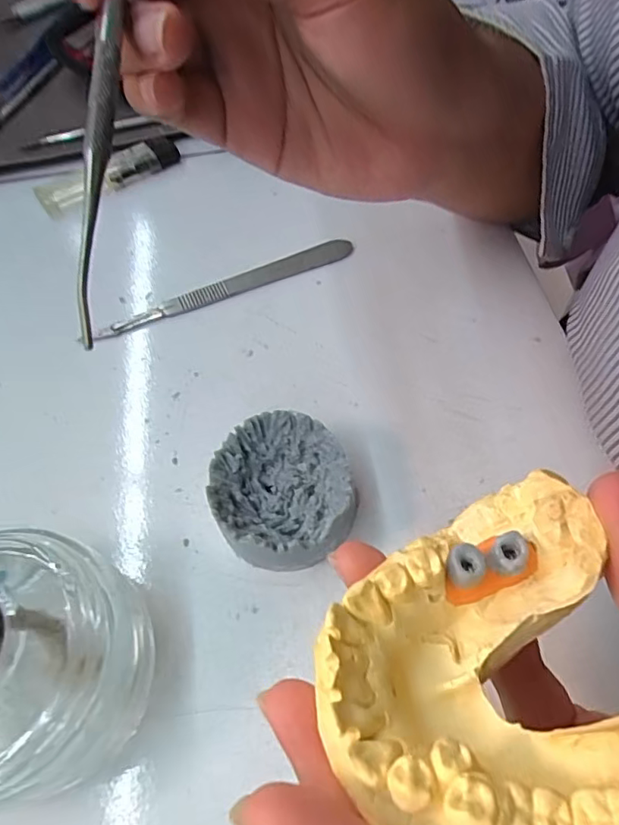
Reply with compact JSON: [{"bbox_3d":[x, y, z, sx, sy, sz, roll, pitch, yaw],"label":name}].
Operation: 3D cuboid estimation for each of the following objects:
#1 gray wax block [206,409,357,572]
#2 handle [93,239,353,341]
[{"bbox_3d":[-0.009,0.029,0.198,0.049,0.028,0.050,-21,60,-9],"label":"gray wax block"},{"bbox_3d":[-0.042,-0.062,0.269,0.133,0.004,0.013,-22,60,-9],"label":"handle"}]

